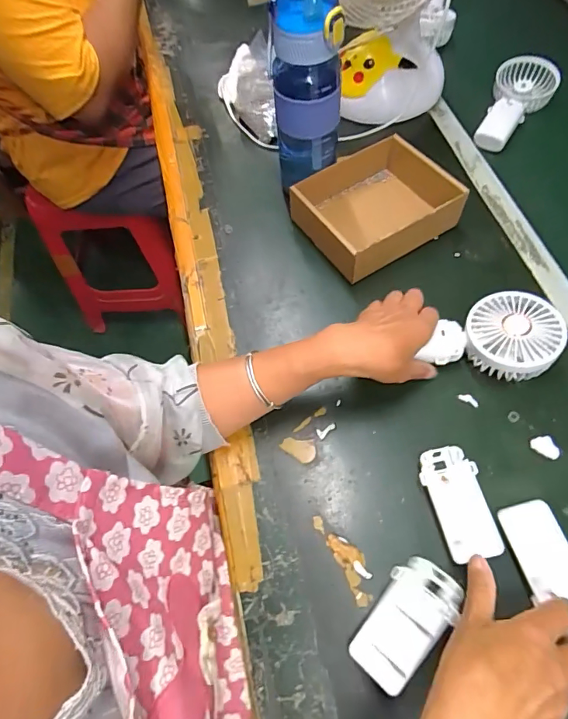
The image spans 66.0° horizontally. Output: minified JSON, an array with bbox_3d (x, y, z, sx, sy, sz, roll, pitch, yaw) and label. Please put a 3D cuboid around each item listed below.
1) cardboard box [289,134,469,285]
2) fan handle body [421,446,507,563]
[{"bbox_3d":[0.110,-0.188,0.535,0.164,0.056,0.144,-29,65,-12],"label":"cardboard box"},{"bbox_3d":[0.153,0.126,0.389,0.051,0.018,0.094,-8,62,-1],"label":"fan handle body"}]

